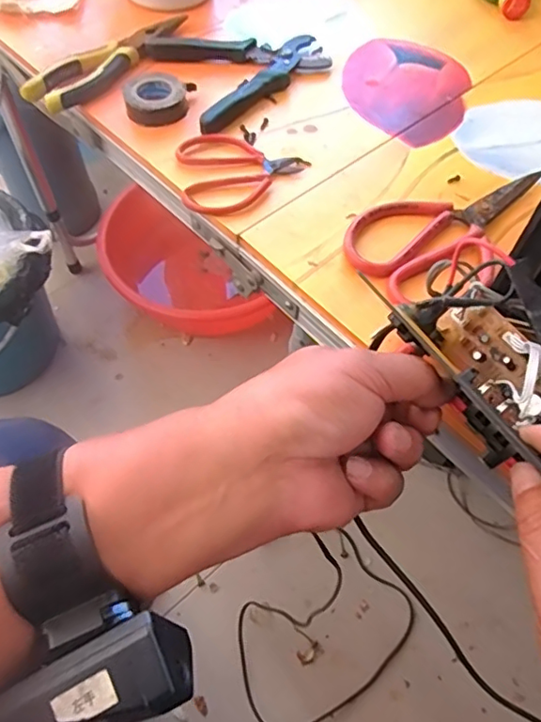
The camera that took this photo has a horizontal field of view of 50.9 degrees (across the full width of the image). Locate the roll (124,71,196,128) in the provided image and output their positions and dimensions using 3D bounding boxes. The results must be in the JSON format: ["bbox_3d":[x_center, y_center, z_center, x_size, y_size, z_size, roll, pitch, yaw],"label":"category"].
[{"bbox_3d":[-0.099,-0.239,0.509,0.055,0.019,0.063,8,58,3],"label":"roll"}]

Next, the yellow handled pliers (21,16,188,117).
[{"bbox_3d":[-0.151,-0.285,0.538,0.049,0.020,0.174,38,64,19],"label":"yellow handled pliers"}]

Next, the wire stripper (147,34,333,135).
[{"bbox_3d":[-0.019,-0.277,0.536,0.152,0.018,0.136,-22,62,-15],"label":"wire stripper"}]

